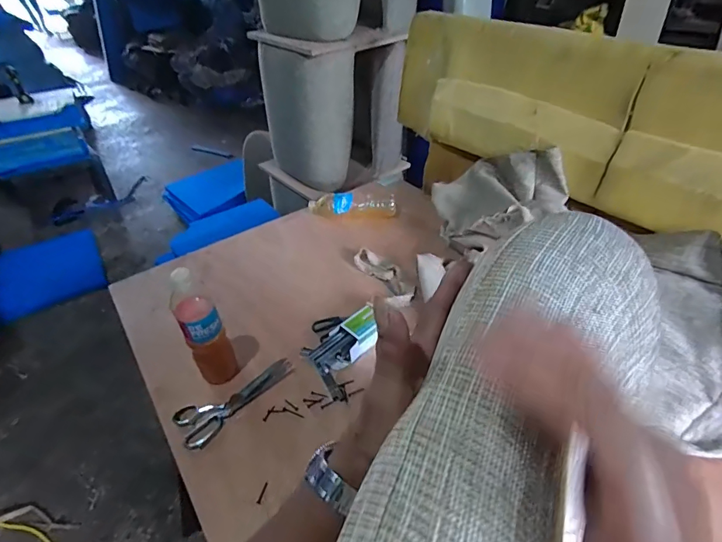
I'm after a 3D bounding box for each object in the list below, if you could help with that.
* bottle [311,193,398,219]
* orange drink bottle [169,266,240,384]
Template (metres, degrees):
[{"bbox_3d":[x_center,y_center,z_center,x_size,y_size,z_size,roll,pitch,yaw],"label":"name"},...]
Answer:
[{"bbox_3d":[-0.028,-0.206,1.325,0.275,0.062,0.069,1,39,5],"label":"bottle"},{"bbox_3d":[-0.306,0.116,0.821,0.078,0.258,0.067,-22,43,-21],"label":"orange drink bottle"}]

